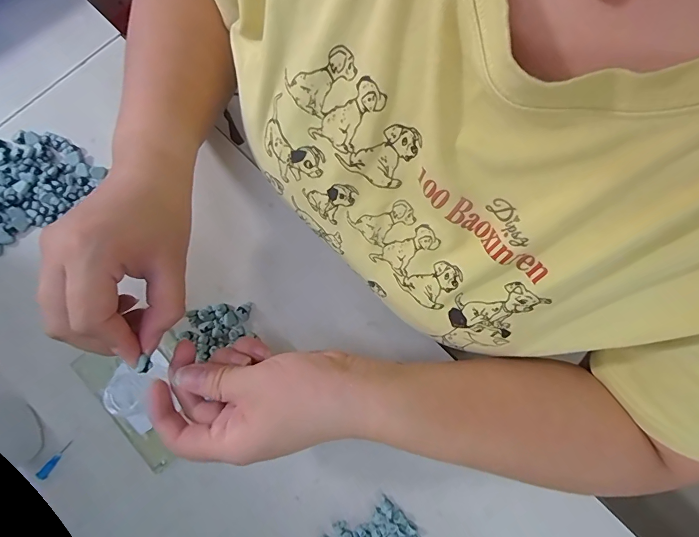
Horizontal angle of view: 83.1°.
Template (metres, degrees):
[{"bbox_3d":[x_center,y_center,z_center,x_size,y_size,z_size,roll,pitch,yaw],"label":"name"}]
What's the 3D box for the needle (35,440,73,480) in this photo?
[{"bbox_3d":[-0.217,0.142,0.291,0.007,0.004,0.031,40,81,7],"label":"needle"}]

